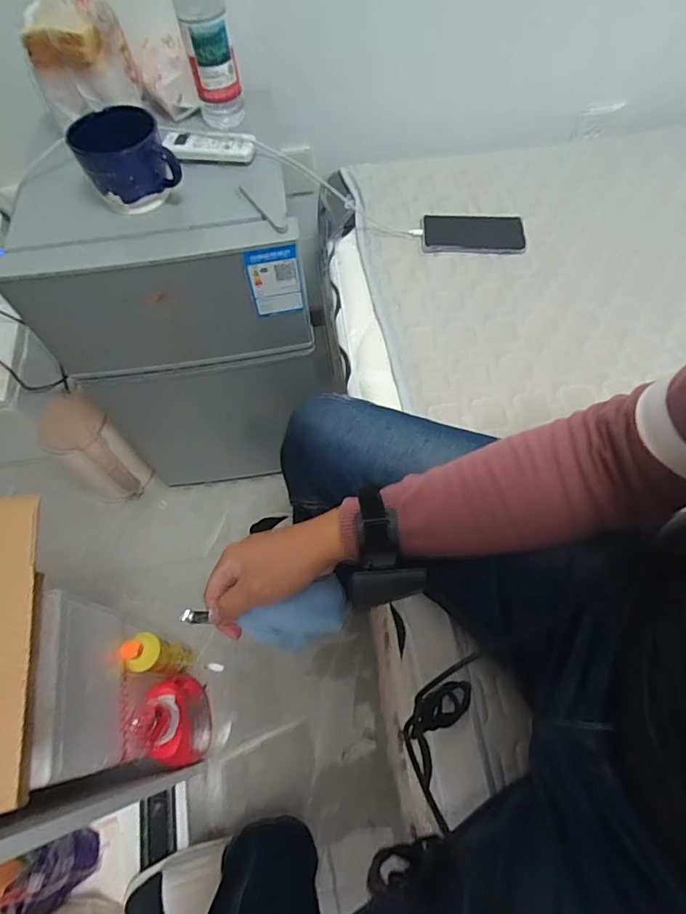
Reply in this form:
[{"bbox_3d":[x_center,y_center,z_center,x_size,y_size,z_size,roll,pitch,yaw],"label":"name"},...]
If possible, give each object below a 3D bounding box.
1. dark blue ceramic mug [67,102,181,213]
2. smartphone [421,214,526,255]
[{"bbox_3d":[-0.263,-0.357,0.574,0.101,0.076,0.101,-29,65,-12],"label":"dark blue ceramic mug"},{"bbox_3d":[0.206,-0.355,0.751,0.161,0.010,0.082,1,67,0],"label":"smartphone"}]

